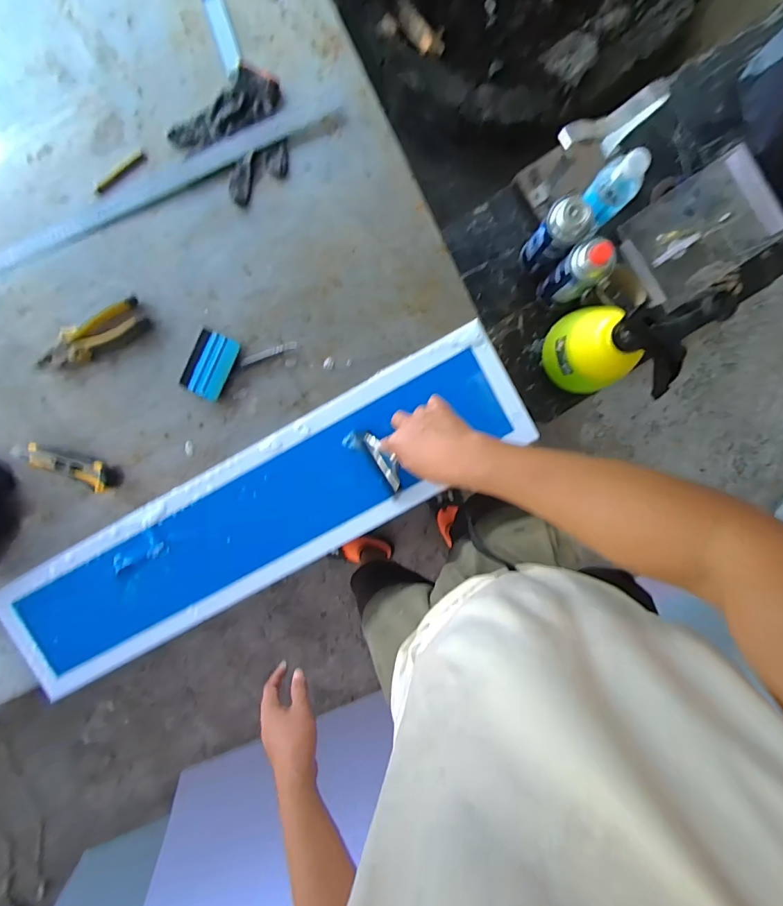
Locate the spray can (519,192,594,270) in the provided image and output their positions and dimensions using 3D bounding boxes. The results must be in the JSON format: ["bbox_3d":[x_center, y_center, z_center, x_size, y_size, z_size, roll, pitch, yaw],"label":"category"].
[{"bbox_3d":[0.267,-0.353,0.718,0.057,0.174,0.063,-44,93,5],"label":"spray can"}]

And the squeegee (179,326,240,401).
[{"bbox_3d":[-0.280,-0.136,0.669,0.065,0.013,0.098,26,96,-1],"label":"squeegee"}]

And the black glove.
[{"bbox_3d":[-0.220,-0.463,0.637,0.168,0.024,0.150,-35,94,4],"label":"black glove"}]

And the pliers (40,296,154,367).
[{"bbox_3d":[-0.460,-0.176,0.661,0.178,0.030,0.051,-25,95,4],"label":"pliers"}]

